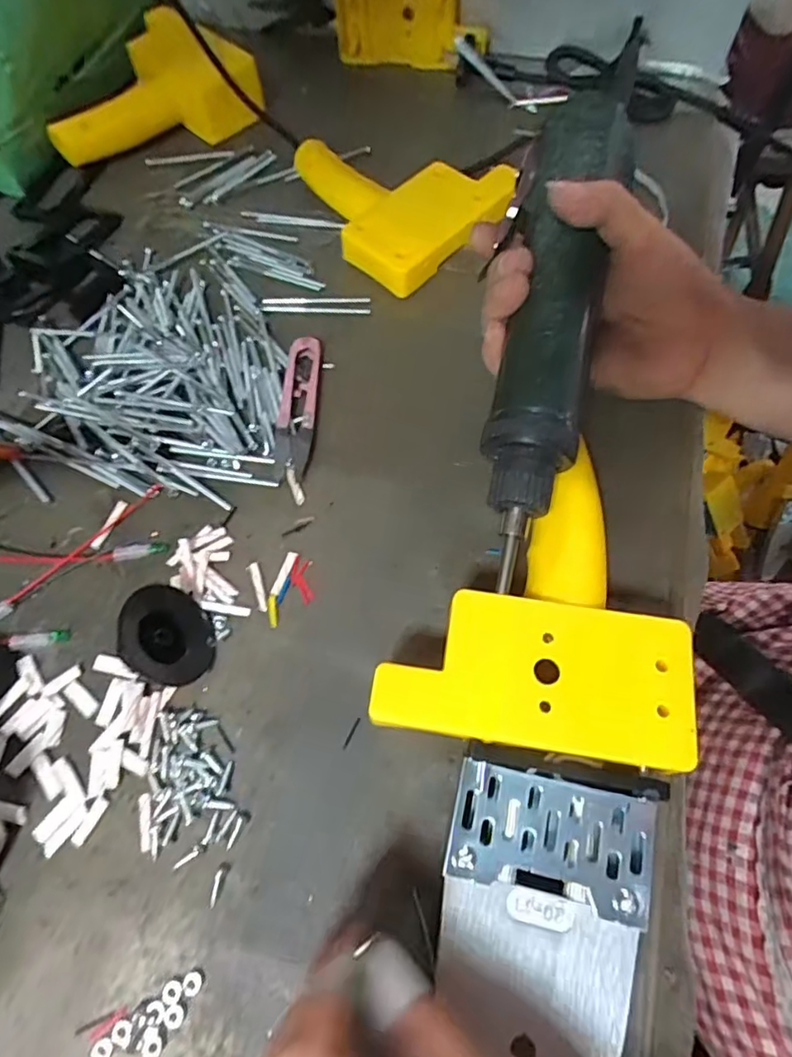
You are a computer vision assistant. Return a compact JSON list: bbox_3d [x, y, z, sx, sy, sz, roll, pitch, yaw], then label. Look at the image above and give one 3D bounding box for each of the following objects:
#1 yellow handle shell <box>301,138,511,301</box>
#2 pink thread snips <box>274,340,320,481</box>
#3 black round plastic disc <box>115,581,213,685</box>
[{"bbox_3d":[-0.002,-0.239,0.407,0.116,0.032,0.161,-41,70,-16],"label":"yellow handle shell"},{"bbox_3d":[-0.059,-0.075,0.341,0.022,0.007,0.099,-1,65,2],"label":"pink thread snips"},{"bbox_3d":[-0.108,0.050,0.269,0.009,0.047,0.048,-38,54,29],"label":"black round plastic disc"}]

